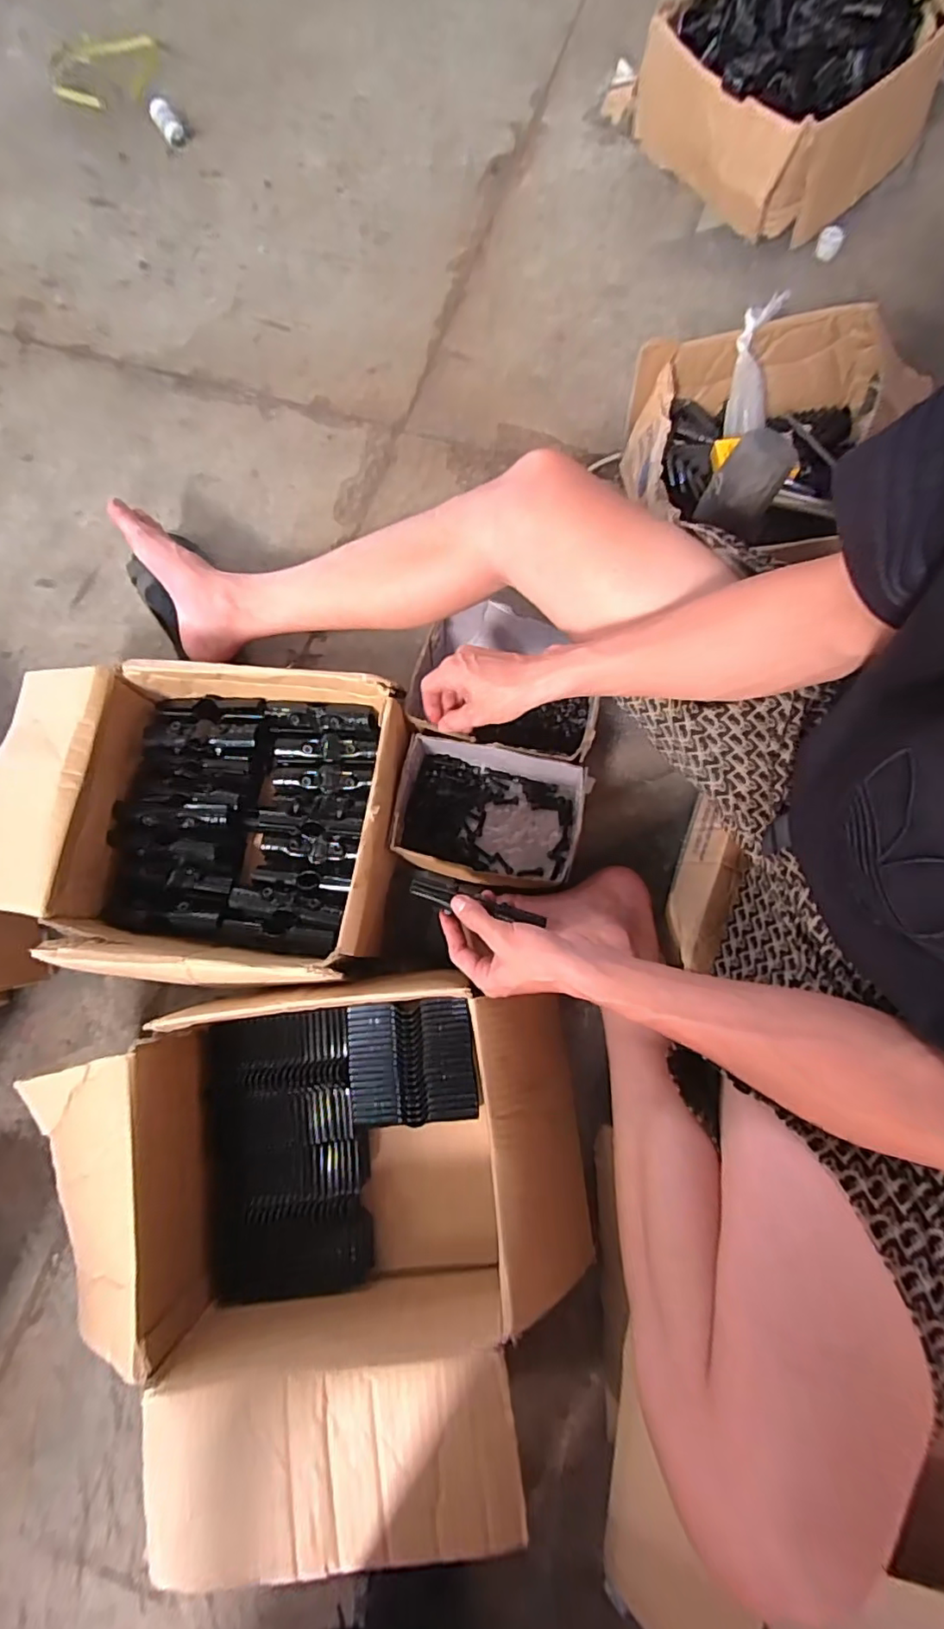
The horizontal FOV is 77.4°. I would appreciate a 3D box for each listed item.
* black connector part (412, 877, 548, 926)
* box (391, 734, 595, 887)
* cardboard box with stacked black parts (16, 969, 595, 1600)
[{"bbox_3d":[0.005,0.082,0.553,0.127,0.013,0.020,12,80,2],"label":"black connector part"},{"bbox_3d":[0.022,0.004,0.676,0.204,0.092,0.142,13,80,4],"label":"box"},{"bbox_3d":[-0.148,0.382,0.562,0.497,0.186,0.424,-3,79,1],"label":"cardboard box with stacked black parts"}]

